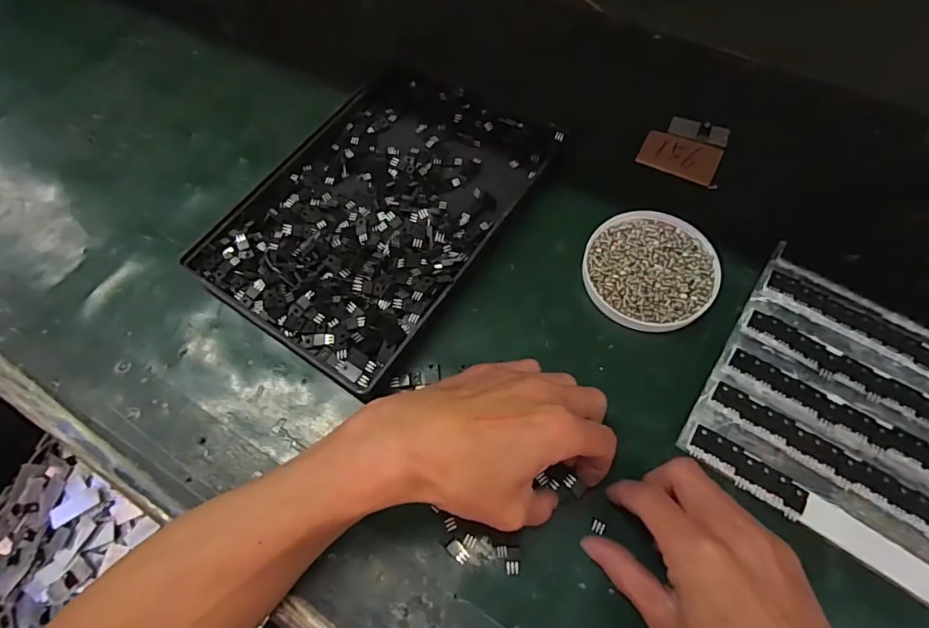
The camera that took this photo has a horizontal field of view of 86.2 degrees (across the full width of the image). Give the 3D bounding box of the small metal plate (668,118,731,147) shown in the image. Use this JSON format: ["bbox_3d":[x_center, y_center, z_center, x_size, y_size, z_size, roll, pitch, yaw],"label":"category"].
[{"bbox_3d":[0.214,-0.167,0.451,0.052,0.004,0.022,26,71,22],"label":"small metal plate"}]

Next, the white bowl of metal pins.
[{"bbox_3d":[0.143,-0.035,0.383,0.095,0.014,0.097,-1,63,3],"label":"white bowl of metal pins"}]

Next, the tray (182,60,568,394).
[{"bbox_3d":[-0.065,-0.092,0.417,0.195,0.028,0.277,31,69,17],"label":"tray"}]

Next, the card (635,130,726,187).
[{"bbox_3d":[0.191,-0.141,0.437,0.066,0.004,0.043,26,67,15],"label":"card"}]

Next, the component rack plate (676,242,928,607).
[{"bbox_3d":[0.286,0.082,0.315,0.239,0.012,0.175,32,69,18],"label":"component rack plate"}]

